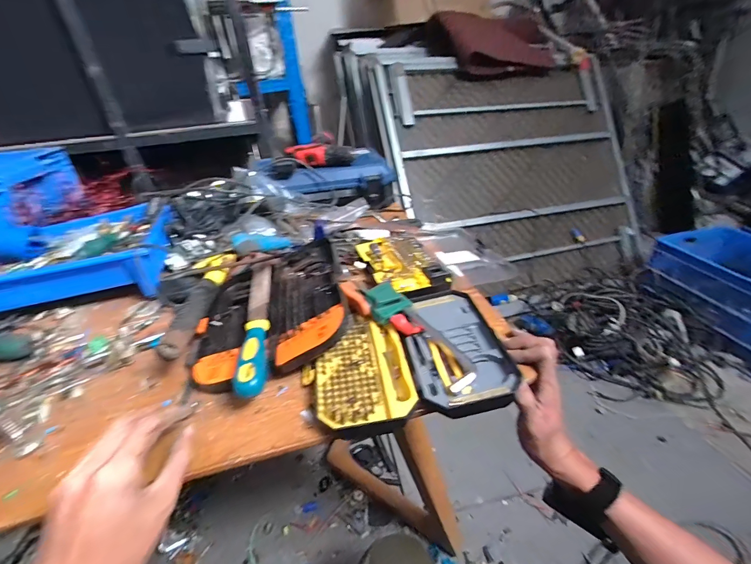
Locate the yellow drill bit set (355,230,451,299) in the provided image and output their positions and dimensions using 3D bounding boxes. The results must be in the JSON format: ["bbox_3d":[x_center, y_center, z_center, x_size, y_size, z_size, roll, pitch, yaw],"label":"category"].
[{"bbox_3d":[0.041,-0.040,0.585,0.106,0.017,0.193,-12,32,-13],"label":"yellow drill bit set"}]

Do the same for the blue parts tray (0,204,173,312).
[{"bbox_3d":[-0.506,-0.042,0.597,0.299,0.090,0.202,-9,31,-8],"label":"blue parts tray"}]

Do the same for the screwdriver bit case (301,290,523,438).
[{"bbox_3d":[0.034,0.082,0.420,0.220,0.031,0.189,-9,31,-7],"label":"screwdriver bit case"}]

